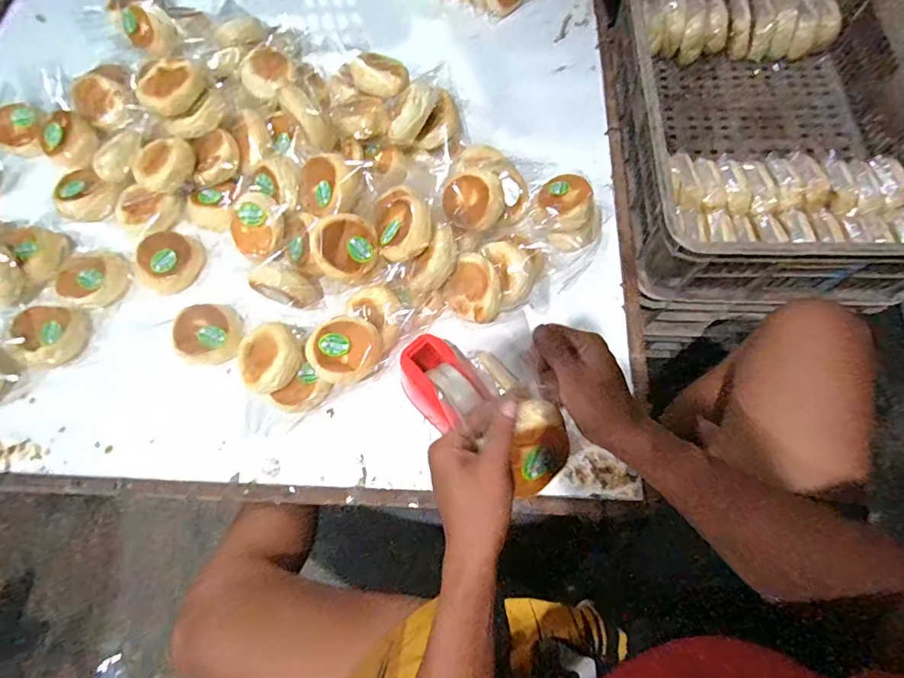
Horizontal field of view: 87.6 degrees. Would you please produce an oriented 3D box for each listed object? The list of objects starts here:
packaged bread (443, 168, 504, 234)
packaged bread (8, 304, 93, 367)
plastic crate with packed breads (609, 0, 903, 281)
[{"bbox_3d":[0.034,-0.200,0.677,0.087,0.038,0.082,6,102,27],"label":"packaged bread"},{"bbox_3d":[-0.565,-0.008,0.661,0.085,0.043,0.095,25,71,11],"label":"packaged bread"},{"bbox_3d":[0.489,-0.375,0.741,0.413,0.131,0.640,2,69,2],"label":"plastic crate with packed breads"}]

